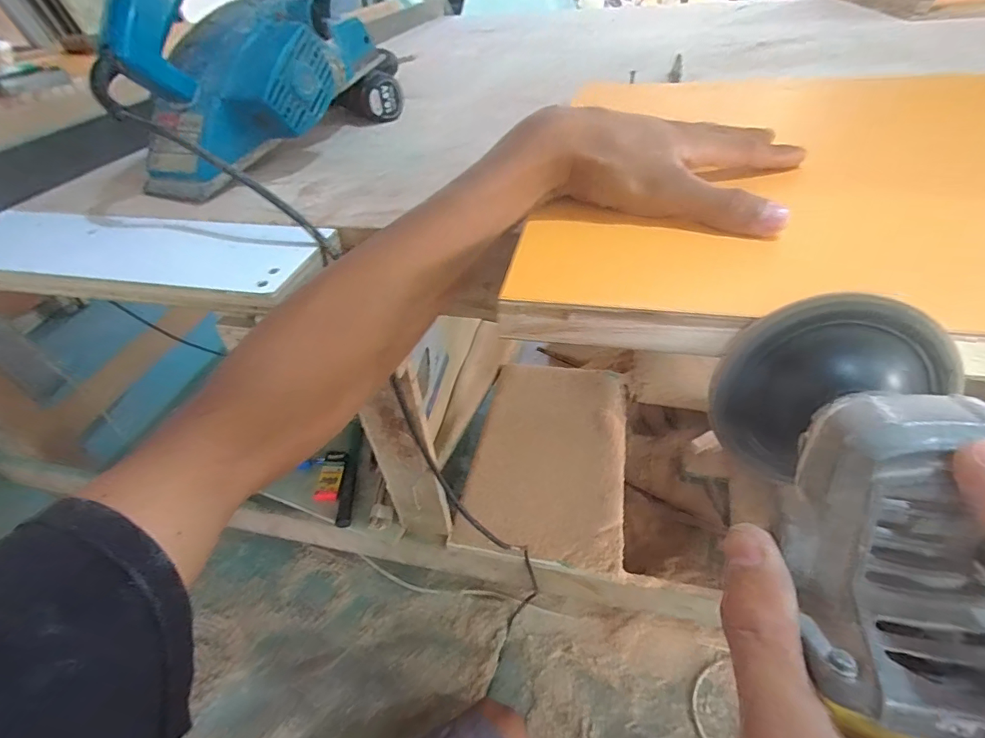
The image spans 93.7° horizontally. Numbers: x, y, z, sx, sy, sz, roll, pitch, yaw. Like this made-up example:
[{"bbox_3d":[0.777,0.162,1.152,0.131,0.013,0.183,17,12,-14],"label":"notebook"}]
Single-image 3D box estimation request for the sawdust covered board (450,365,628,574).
[{"bbox_3d":[0.116,0.156,0.902,0.279,0.031,0.428,7,44,12],"label":"sawdust covered board"}]

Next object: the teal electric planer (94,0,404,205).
[{"bbox_3d":[-0.207,-0.271,0.397,0.124,0.160,0.277,10,45,15],"label":"teal electric planer"}]

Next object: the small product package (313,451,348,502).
[{"bbox_3d":[-0.315,0.203,0.904,0.044,0.010,0.110,-2,43,3],"label":"small product package"}]

